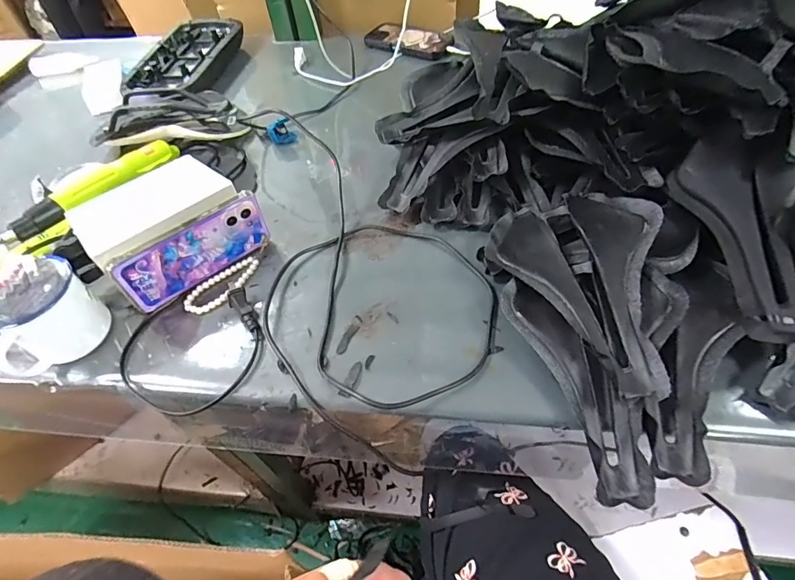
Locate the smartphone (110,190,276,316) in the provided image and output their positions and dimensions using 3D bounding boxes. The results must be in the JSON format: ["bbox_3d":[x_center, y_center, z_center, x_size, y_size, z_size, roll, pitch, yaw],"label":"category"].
[{"bbox_3d":[-0.224,-0.043,0.497,0.163,0.074,0.014,-37,58,-21],"label":"smartphone"}]

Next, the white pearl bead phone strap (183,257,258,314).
[{"bbox_3d":[-0.201,-0.006,0.513,0.094,0.009,0.044,-34,57,-20],"label":"white pearl bead phone strap"}]

